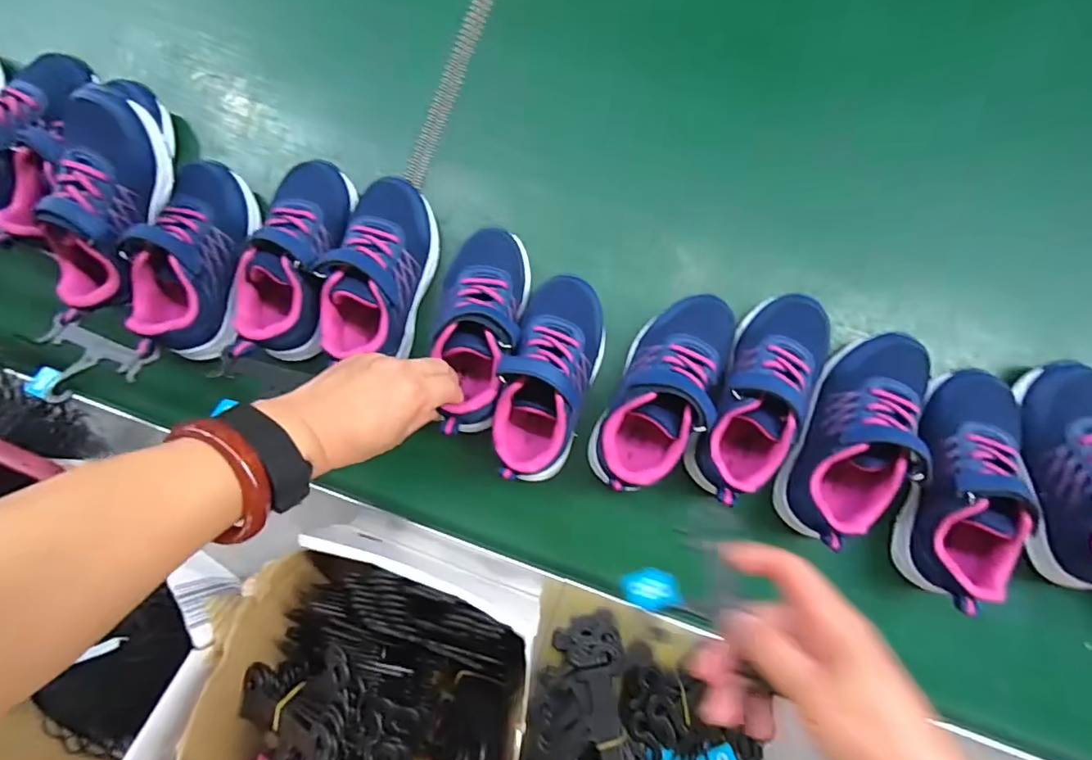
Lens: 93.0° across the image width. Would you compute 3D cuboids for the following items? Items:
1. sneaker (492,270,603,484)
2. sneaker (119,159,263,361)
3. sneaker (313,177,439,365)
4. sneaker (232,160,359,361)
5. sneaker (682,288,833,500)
[{"bbox_3d":[-0.001,-0.001,0.410,0.074,0.064,0.163,18,87,3],"label":"sneaker"},{"bbox_3d":[-0.297,-0.103,0.441,0.060,0.079,0.166,13,86,3],"label":"sneaker"},{"bbox_3d":[-0.137,-0.089,0.429,0.068,0.064,0.149,18,87,3],"label":"sneaker"},{"bbox_3d":[-0.206,-0.101,0.439,0.071,0.076,0.173,14,86,3],"label":"sneaker"},{"bbox_3d":[0.166,0.013,0.398,0.063,0.061,0.163,30,87,3],"label":"sneaker"}]

